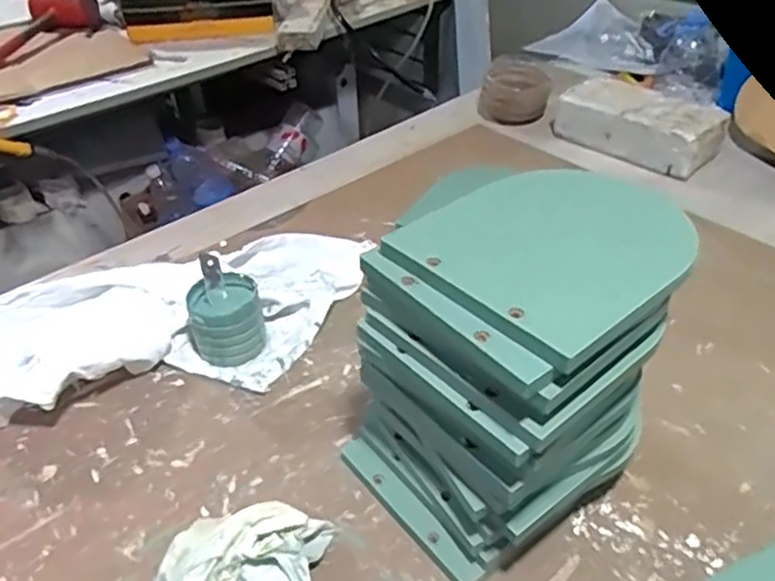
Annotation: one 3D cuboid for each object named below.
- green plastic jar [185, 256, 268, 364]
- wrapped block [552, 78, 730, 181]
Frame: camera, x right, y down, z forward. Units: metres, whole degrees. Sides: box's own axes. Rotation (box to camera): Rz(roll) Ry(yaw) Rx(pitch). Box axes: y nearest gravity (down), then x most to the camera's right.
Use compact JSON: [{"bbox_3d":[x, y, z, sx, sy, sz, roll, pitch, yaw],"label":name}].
[{"bbox_3d":[-0.154,0.020,0.645,0.066,0.076,0.070,-2,39,1],"label":"green plastic jar"},{"bbox_3d":[0.347,-0.231,0.952,0.217,0.067,0.107,29,49,33],"label":"wrapped block"}]

